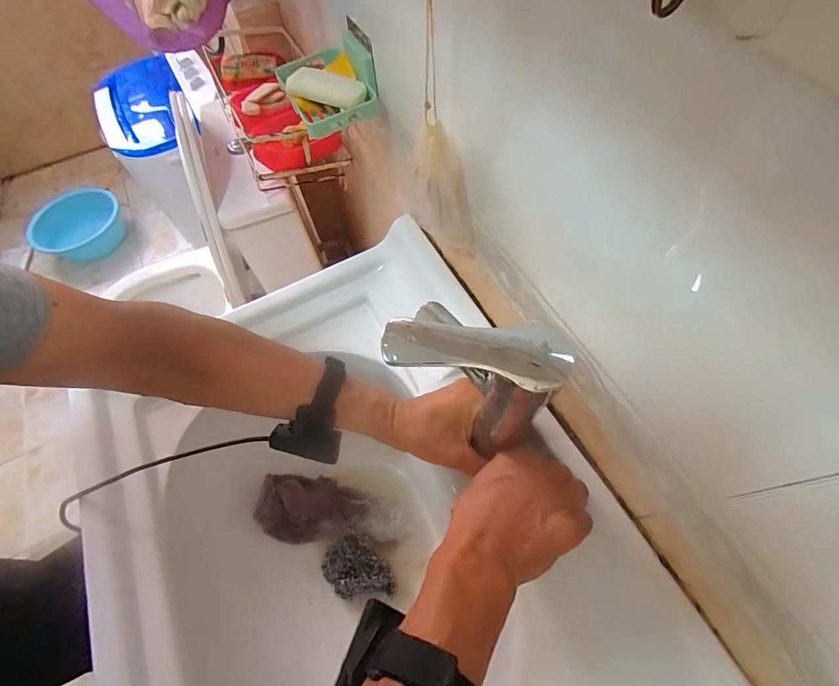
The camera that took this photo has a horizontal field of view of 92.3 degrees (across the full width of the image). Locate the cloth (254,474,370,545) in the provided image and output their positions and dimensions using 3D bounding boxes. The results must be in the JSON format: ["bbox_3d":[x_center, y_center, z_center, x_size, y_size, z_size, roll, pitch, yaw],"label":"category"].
[{"bbox_3d":[-0.141,0.219,0.537,0.137,0.019,0.081,8,60,-17],"label":"cloth"}]

